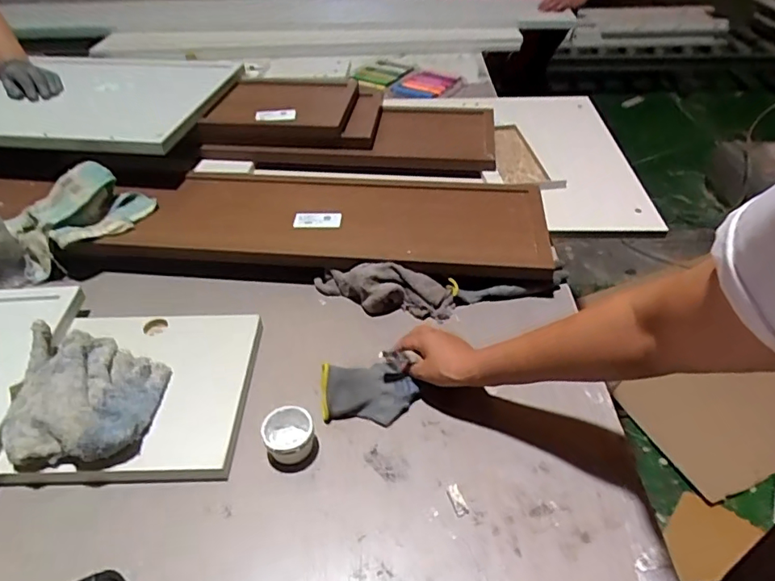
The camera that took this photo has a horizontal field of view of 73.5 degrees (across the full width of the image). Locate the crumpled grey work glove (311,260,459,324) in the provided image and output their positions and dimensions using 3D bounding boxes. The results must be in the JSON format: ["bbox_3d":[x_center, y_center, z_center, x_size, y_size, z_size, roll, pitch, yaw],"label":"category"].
[{"bbox_3d":[-0.008,0.003,0.779,0.214,0.074,0.057,4,43,7],"label":"crumpled grey work glove"}]

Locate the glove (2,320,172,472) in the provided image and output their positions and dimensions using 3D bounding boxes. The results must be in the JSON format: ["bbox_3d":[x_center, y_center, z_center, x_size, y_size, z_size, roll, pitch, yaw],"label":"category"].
[{"bbox_3d":[-0.359,0.120,0.622,0.165,0.043,0.179,1,40,-5],"label":"glove"}]

